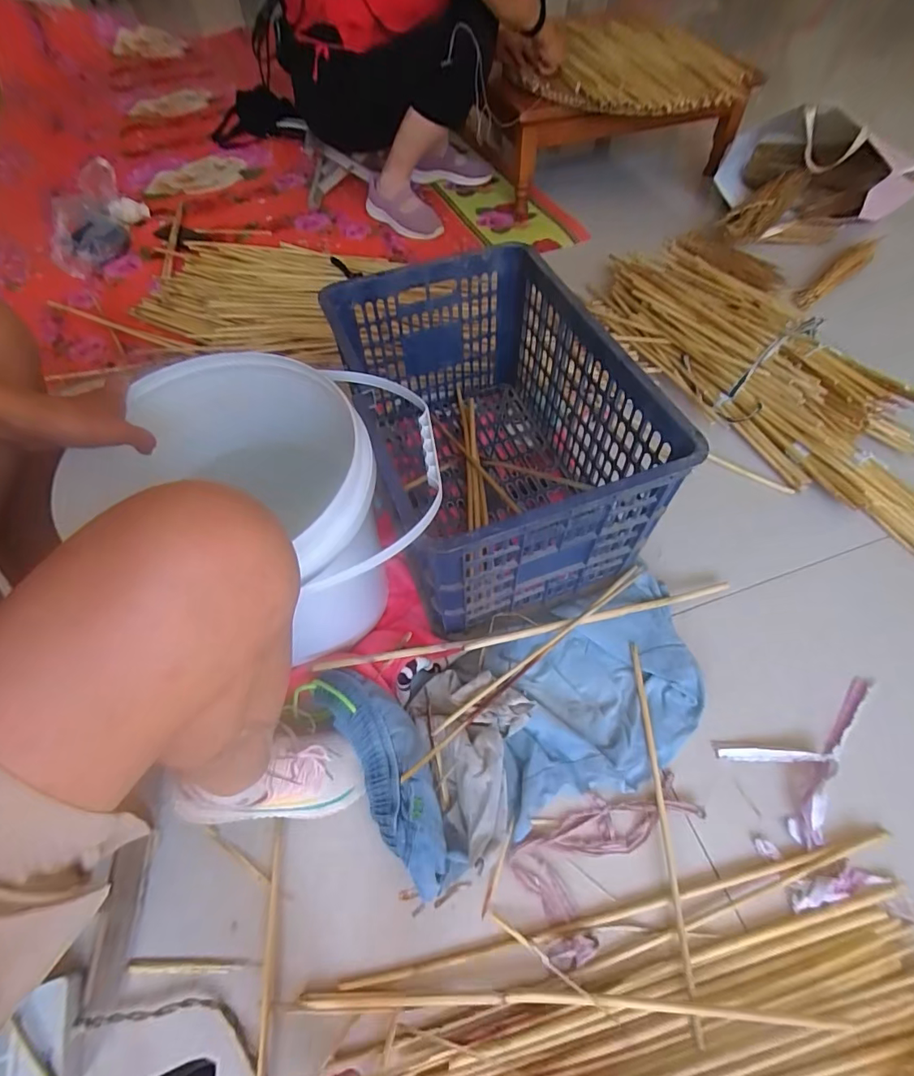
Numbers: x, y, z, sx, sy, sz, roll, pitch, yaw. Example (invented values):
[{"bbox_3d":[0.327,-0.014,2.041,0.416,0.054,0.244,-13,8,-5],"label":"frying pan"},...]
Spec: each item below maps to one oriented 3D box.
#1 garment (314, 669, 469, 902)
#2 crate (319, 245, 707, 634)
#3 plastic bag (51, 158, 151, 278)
[{"bbox_3d":[-0.076,0.277,0.590,0.092,0.096,0.271,-29,59,-17],"label":"garment"},{"bbox_3d":[0.041,-0.163,0.732,0.327,0.285,0.505,-17,59,-9],"label":"crate"},{"bbox_3d":[-0.945,-0.829,1.272,0.234,0.163,0.316,-22,60,-11],"label":"plastic bag"}]

